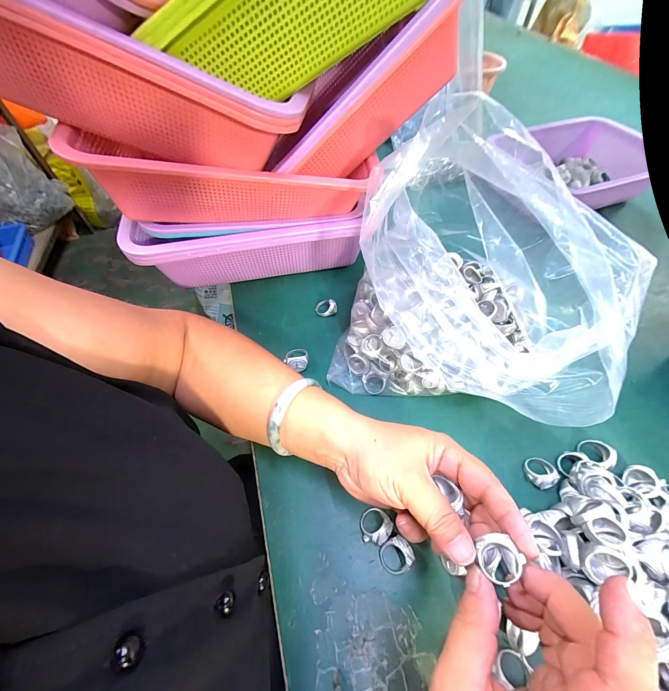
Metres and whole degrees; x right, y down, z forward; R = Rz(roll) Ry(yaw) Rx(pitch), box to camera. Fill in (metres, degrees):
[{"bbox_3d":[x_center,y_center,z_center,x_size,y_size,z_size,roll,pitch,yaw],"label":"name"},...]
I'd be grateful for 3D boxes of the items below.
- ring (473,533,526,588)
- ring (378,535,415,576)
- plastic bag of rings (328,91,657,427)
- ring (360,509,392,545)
[{"bbox_3d":[0.092,0.119,0.169,0.020,0.009,0.023,-24,59,-16],"label":"ring"},{"bbox_3d":[0.049,0.166,0.237,0.024,0.016,0.024,0,56,0],"label":"ring"},{"bbox_3d":[0.126,-0.063,0.281,0.214,0.200,0.217,22,58,13],"label":"plastic bag of rings"},{"bbox_3d":[0.034,0.150,0.247,0.025,0.017,0.023,0,56,0],"label":"ring"}]

